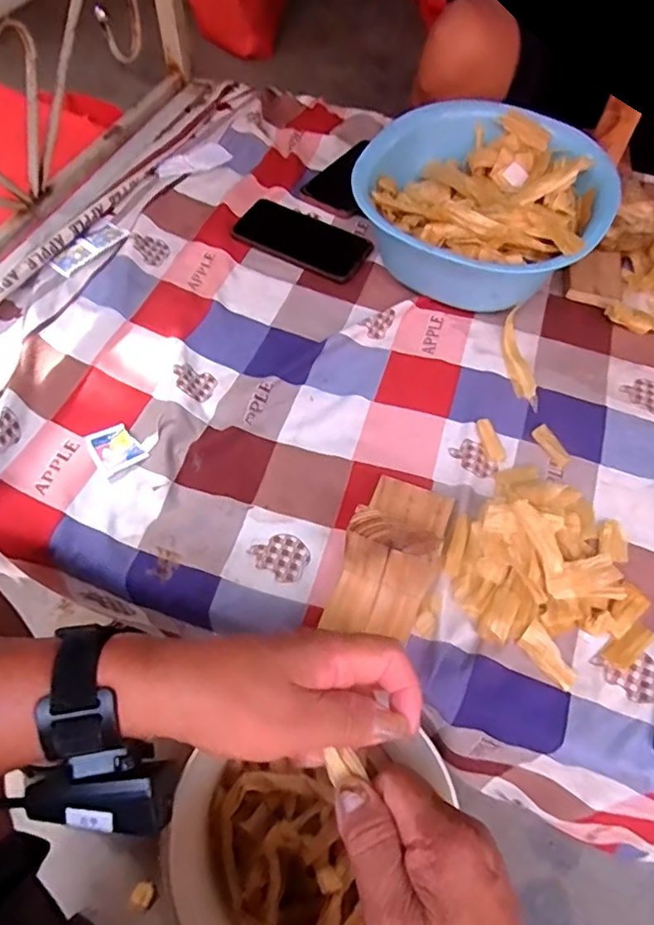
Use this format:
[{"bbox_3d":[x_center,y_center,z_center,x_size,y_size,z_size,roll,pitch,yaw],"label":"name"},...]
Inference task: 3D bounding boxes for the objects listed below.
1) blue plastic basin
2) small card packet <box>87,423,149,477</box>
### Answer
[{"bbox_3d":[0.175,-0.288,0.667,0.260,0.120,0.261,1,58,-1],"label":"blue plastic basin"},{"bbox_3d":[-0.204,-0.014,0.557,0.042,0.009,0.045,-29,63,-16],"label":"small card packet"}]

